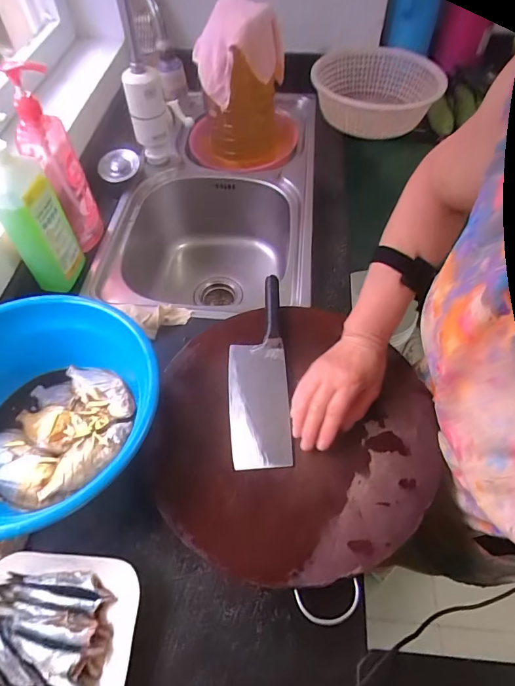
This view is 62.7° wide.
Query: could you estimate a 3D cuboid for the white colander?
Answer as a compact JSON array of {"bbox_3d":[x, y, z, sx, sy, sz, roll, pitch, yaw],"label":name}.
[{"bbox_3d":[0.261,-0.550,0.937,0.271,0.091,0.292,12,57,9],"label":"white colander"}]

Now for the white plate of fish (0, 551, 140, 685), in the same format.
[{"bbox_3d":[-0.207,0.305,0.419,0.162,0.041,0.169,1,56,2],"label":"white plate of fish"}]

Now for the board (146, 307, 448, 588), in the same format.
[{"bbox_3d":[0.044,0.101,0.532,0.340,0.019,0.348,4,56,4],"label":"board"}]

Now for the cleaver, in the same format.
[{"bbox_3d":[-0.001,0.028,0.569,0.076,0.027,0.273,-3,56,-1],"label":"cleaver"}]

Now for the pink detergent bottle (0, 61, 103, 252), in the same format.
[{"bbox_3d":[-0.304,-0.271,0.652,0.071,0.281,0.060,-35,62,-21],"label":"pink detergent bottle"}]

